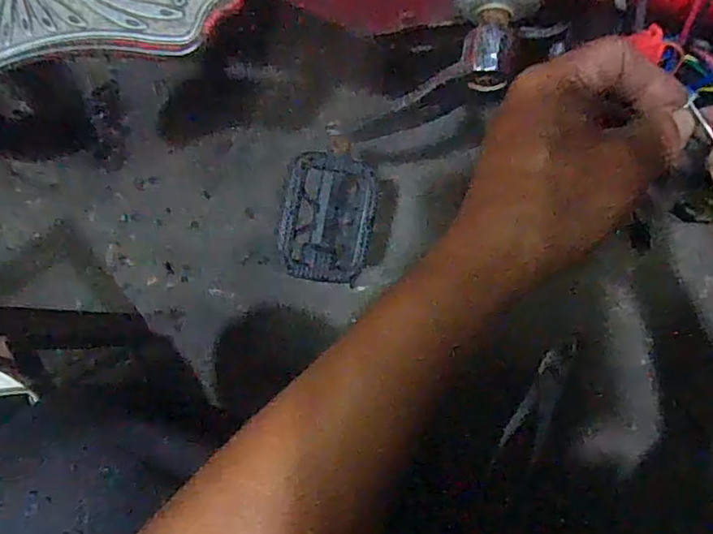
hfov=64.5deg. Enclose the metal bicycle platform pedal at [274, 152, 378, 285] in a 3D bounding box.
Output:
[{"bbox_3d":[-0.025,-0.039,0.432,0.070,0.027,0.090,10,97,-21],"label":"metal bicycle platform pedal"}]

